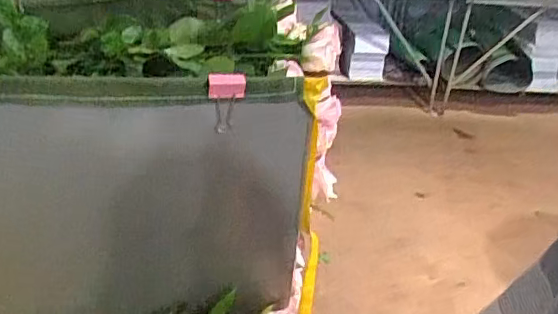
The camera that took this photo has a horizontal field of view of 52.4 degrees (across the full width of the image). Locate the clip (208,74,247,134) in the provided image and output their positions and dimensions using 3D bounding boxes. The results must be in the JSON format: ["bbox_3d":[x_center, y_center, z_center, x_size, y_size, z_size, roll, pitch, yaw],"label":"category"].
[{"bbox_3d":[-0.049,-0.049,0.526,0.033,0.060,0.012,-2,28,-14],"label":"clip"}]

